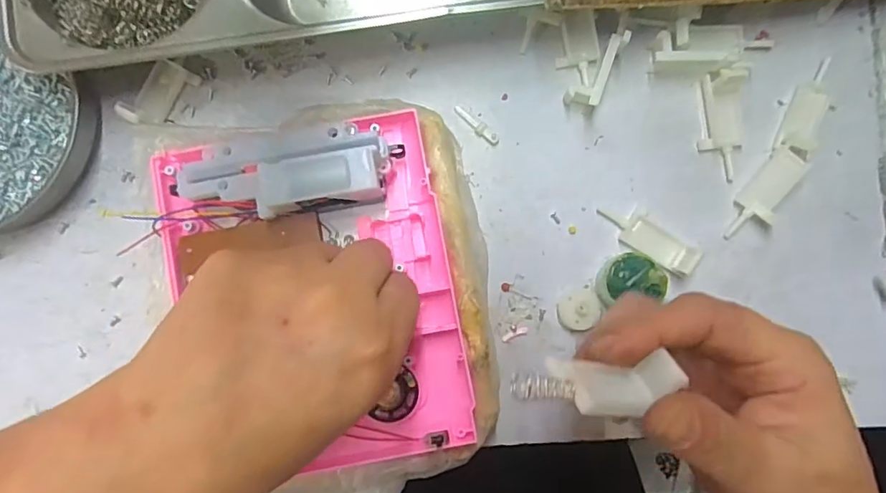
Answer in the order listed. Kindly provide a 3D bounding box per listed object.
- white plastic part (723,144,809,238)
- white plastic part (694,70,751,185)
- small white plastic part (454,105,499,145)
[{"bbox_3d":[0.180,-0.028,0.292,0.020,0.011,0.058,37,88,1],"label":"white plastic part"},{"bbox_3d":[0.158,-0.068,0.291,0.023,0.019,0.056,-2,88,-1],"label":"white plastic part"},{"bbox_3d":[0.019,-0.069,0.296,0.031,0.004,0.007,43,88,1],"label":"small white plastic part"}]

